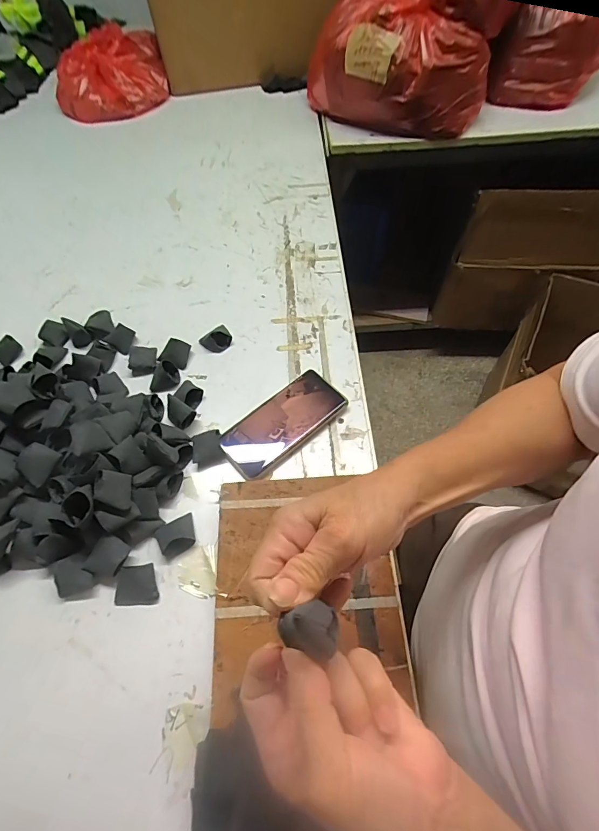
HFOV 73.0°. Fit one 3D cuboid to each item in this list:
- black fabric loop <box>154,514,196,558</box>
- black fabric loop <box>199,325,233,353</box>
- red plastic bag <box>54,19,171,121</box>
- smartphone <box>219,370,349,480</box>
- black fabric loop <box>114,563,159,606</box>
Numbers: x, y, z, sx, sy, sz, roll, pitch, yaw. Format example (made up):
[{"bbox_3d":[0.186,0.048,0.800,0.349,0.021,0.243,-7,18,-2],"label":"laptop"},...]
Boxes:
[{"bbox_3d":[-0.134,0.129,0.438,0.040,0.021,0.037,-19,60,-9],"label":"black fabric loop"},{"bbox_3d":[-0.118,-0.112,0.577,0.041,0.023,0.039,-1,59,2],"label":"black fabric loop"},{"bbox_3d":[-0.473,-0.857,1.004,0.260,0.084,0.319,-16,60,-7],"label":"red plastic bag"},{"bbox_3d":[-0.020,0.007,0.503,0.160,0.010,0.075,-40,70,-18],"label":"smartphone"},{"bbox_3d":[-0.166,0.174,0.416,0.045,0.010,0.037,-4,59,0],"label":"black fabric loop"}]

